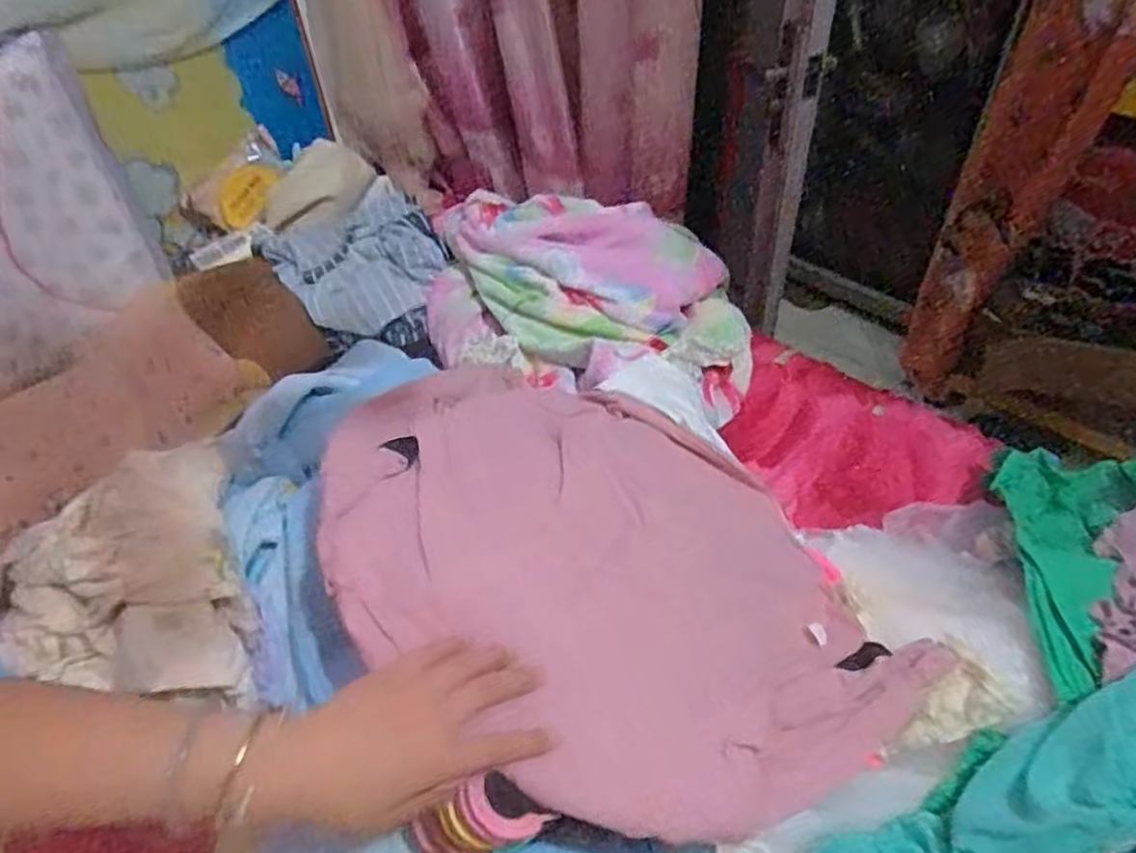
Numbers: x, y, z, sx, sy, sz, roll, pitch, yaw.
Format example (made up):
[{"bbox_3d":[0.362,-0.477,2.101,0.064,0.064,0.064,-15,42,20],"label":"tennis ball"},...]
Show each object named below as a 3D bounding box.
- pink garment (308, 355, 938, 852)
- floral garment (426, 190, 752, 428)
[{"bbox_3d":[0.051,0.118,0.564,0.492,0.042,0.368,28,42,2],"label":"pink garment"},{"bbox_3d":[0.020,-0.170,0.928,0.436,0.145,0.305,4,46,9],"label":"floral garment"}]

